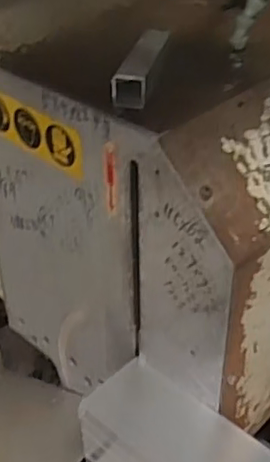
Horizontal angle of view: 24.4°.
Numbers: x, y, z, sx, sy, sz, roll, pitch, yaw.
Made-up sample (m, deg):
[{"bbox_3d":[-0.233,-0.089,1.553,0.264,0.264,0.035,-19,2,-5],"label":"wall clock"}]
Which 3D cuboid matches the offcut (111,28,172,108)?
[{"bbox_3d":[0.006,-0.140,0.535,0.027,0.029,0.096,8,38,12],"label":"offcut"}]

